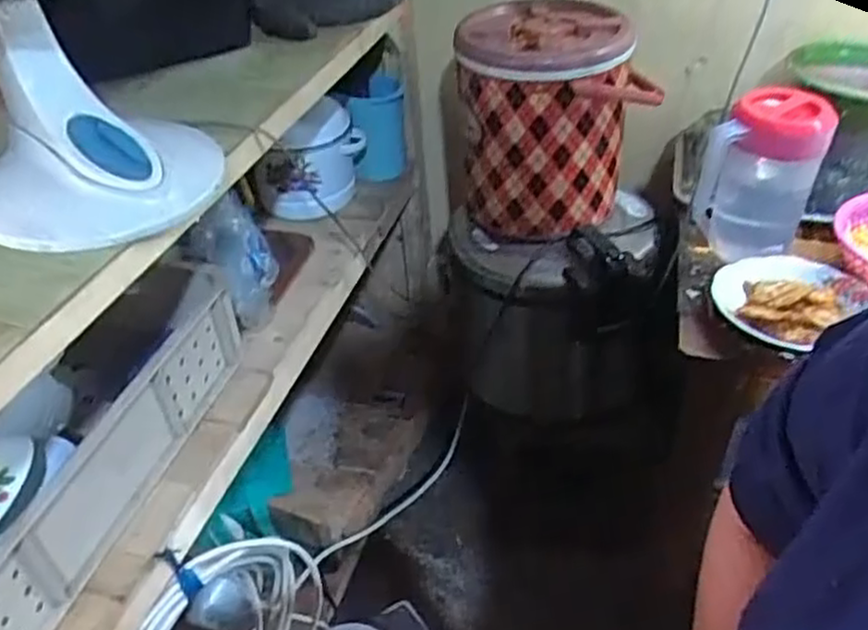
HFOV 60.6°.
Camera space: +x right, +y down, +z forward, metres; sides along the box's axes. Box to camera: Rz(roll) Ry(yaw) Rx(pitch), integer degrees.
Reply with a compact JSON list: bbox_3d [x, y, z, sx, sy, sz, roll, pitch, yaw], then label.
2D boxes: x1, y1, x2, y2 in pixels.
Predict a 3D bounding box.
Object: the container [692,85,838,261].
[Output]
[{"bbox_3d":[0.454,-0.197,1.041,0.146,0.199,0.137,16,43,20],"label":"container"}]

